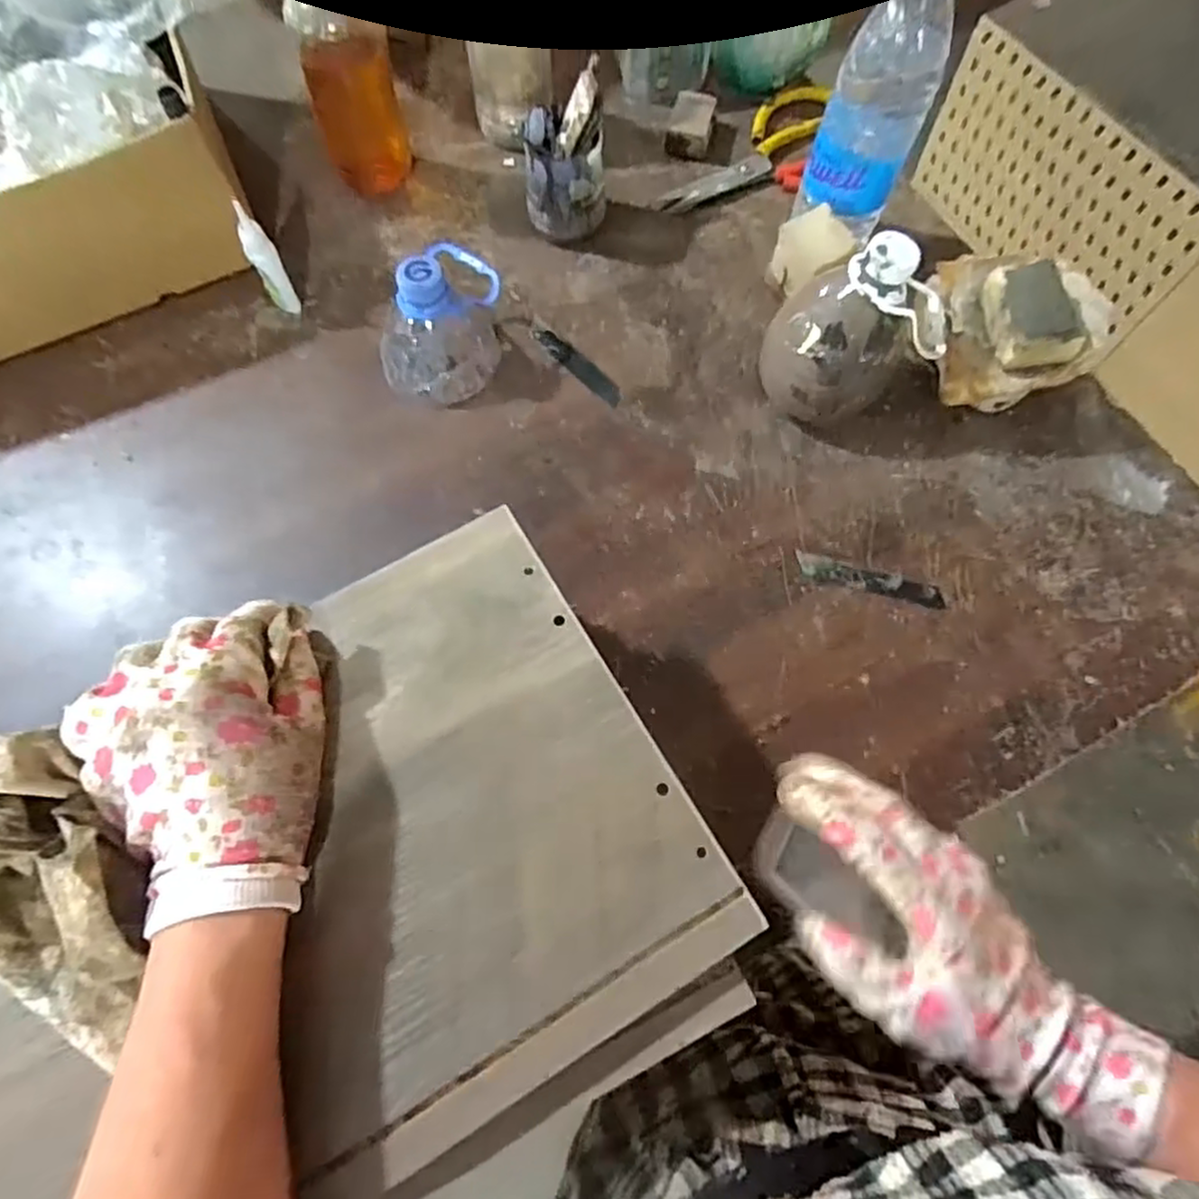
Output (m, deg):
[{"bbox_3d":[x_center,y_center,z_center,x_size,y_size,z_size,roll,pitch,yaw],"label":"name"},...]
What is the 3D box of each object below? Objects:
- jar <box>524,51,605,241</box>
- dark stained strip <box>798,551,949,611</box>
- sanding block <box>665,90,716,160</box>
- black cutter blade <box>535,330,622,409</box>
[{"bbox_3d":[-0.028,-0.341,0.570,0.064,0.094,0.074,1,71,1],"label":"jar"},{"bbox_3d":[0.185,-0.013,0.496,0.099,0.004,0.019,15,72,5],"label":"dark stained strip"},{"bbox_3d":[0.079,-0.414,0.633,0.037,0.026,0.049,14,71,5],"label":"sanding block"},{"bbox_3d":[-0.016,-0.182,0.562,0.017,0.004,0.091,-43,76,-13],"label":"black cutter blade"}]

